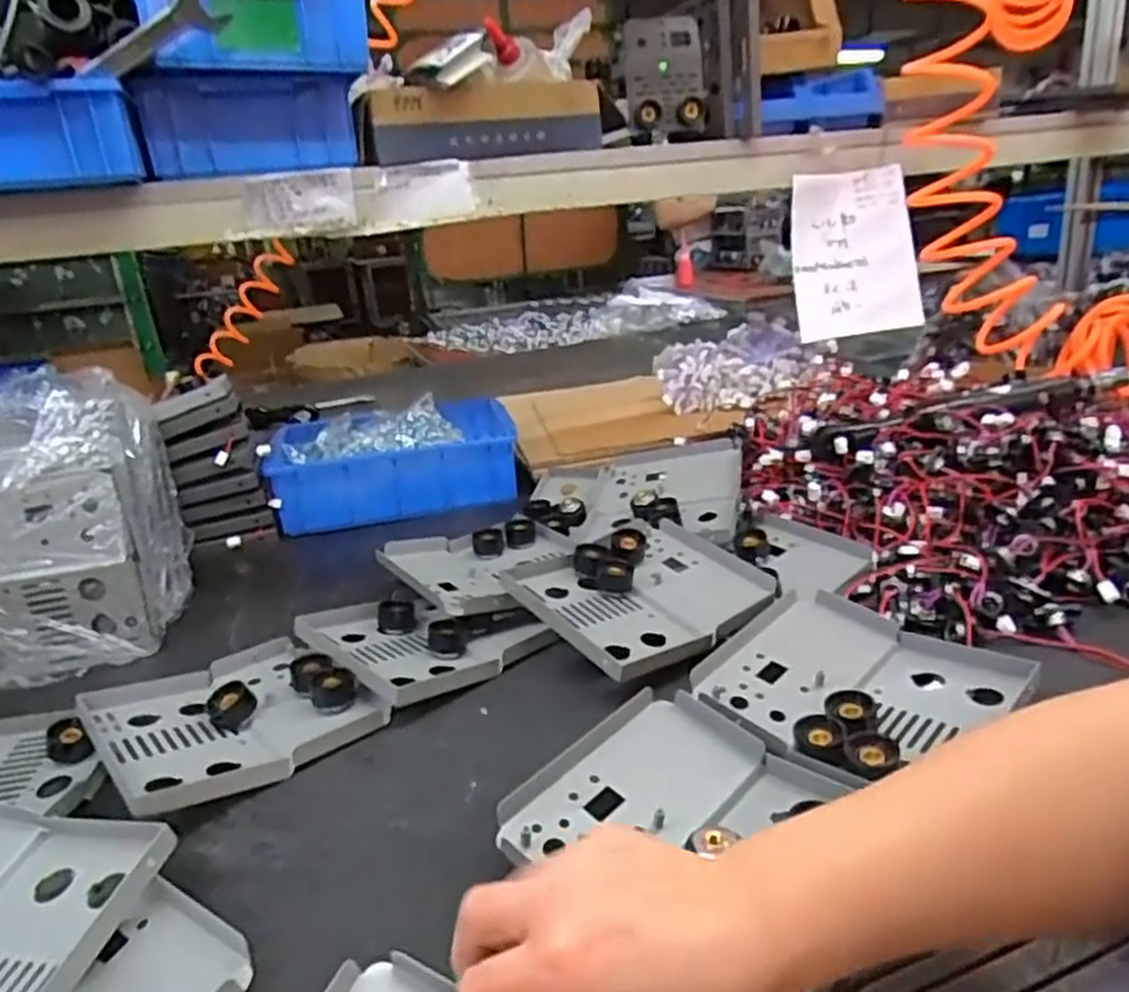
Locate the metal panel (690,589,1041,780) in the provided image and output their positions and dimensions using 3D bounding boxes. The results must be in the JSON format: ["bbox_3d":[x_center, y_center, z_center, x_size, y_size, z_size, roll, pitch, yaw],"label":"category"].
[{"bbox_3d":[0.184,0.118,0.515,0.158,0.023,0.166,-24,28,-40],"label":"metal panel"}]

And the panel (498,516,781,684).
[{"bbox_3d":[0.063,0.074,0.625,0.170,0.030,0.155,-18,25,-30],"label":"panel"}]

